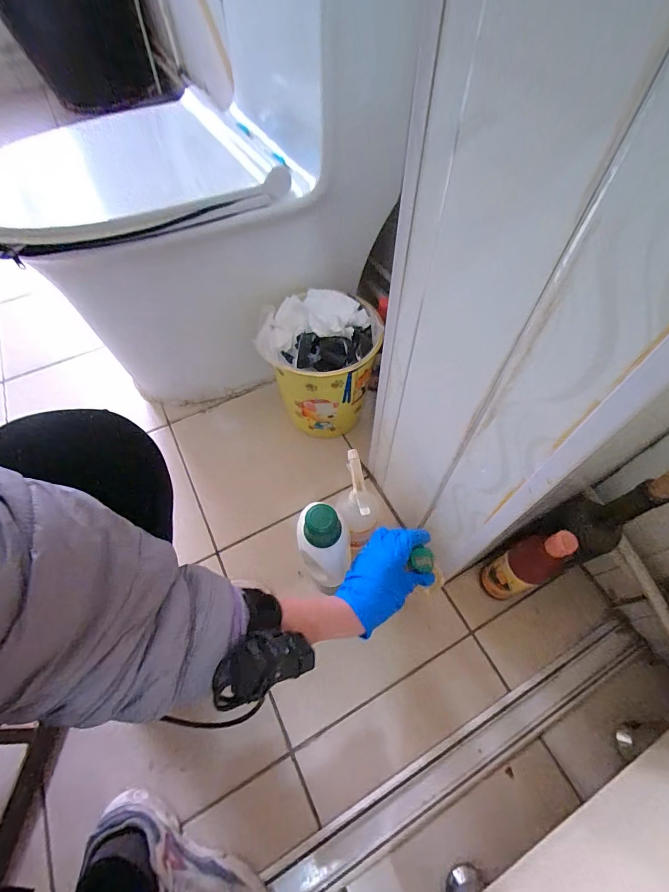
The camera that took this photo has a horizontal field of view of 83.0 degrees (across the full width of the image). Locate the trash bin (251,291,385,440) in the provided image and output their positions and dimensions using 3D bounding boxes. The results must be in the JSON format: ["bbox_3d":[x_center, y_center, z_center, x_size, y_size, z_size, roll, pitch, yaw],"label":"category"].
[{"bbox_3d":[-0.022,-0.161,0.771,0.213,0.253,0.206,5,60,4],"label":"trash bin"}]

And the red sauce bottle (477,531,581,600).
[{"bbox_3d":[0.288,0.189,0.583,0.057,0.246,0.060,-23,62,-11],"label":"red sauce bottle"}]

